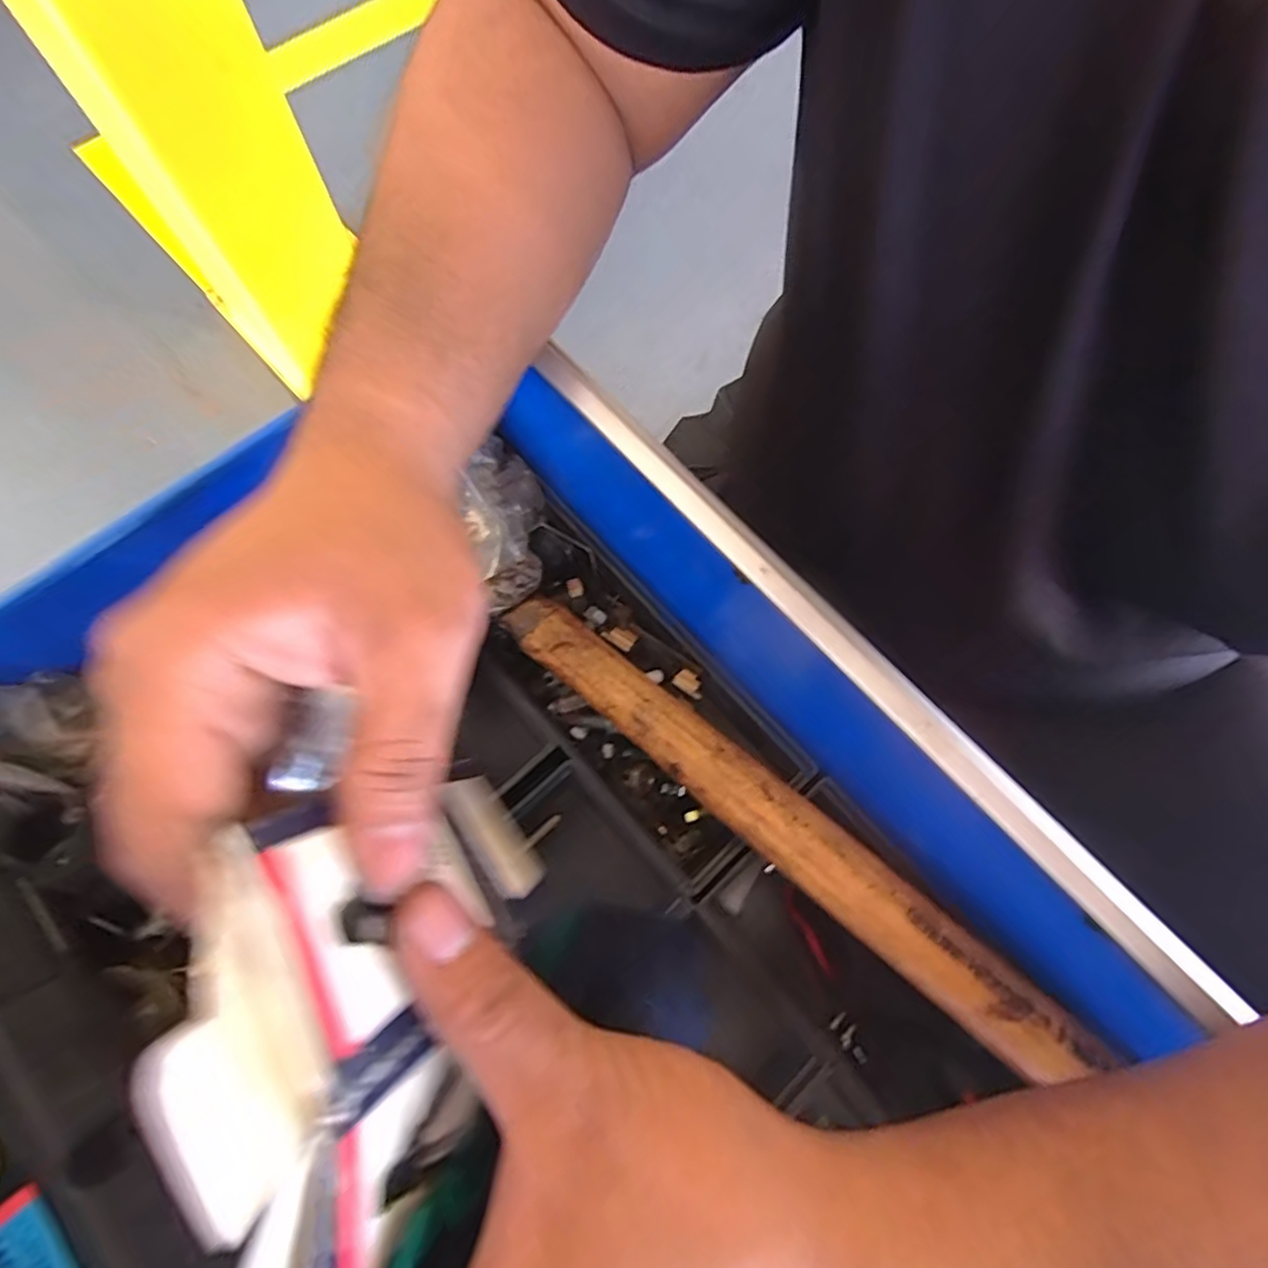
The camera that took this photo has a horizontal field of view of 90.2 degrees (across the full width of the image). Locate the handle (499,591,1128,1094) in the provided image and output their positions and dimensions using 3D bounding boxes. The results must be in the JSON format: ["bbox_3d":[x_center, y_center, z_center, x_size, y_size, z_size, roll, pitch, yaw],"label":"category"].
[{"bbox_3d":[0.062,0.083,0.300,0.317,0.018,0.033,39,74,11],"label":"handle"}]

